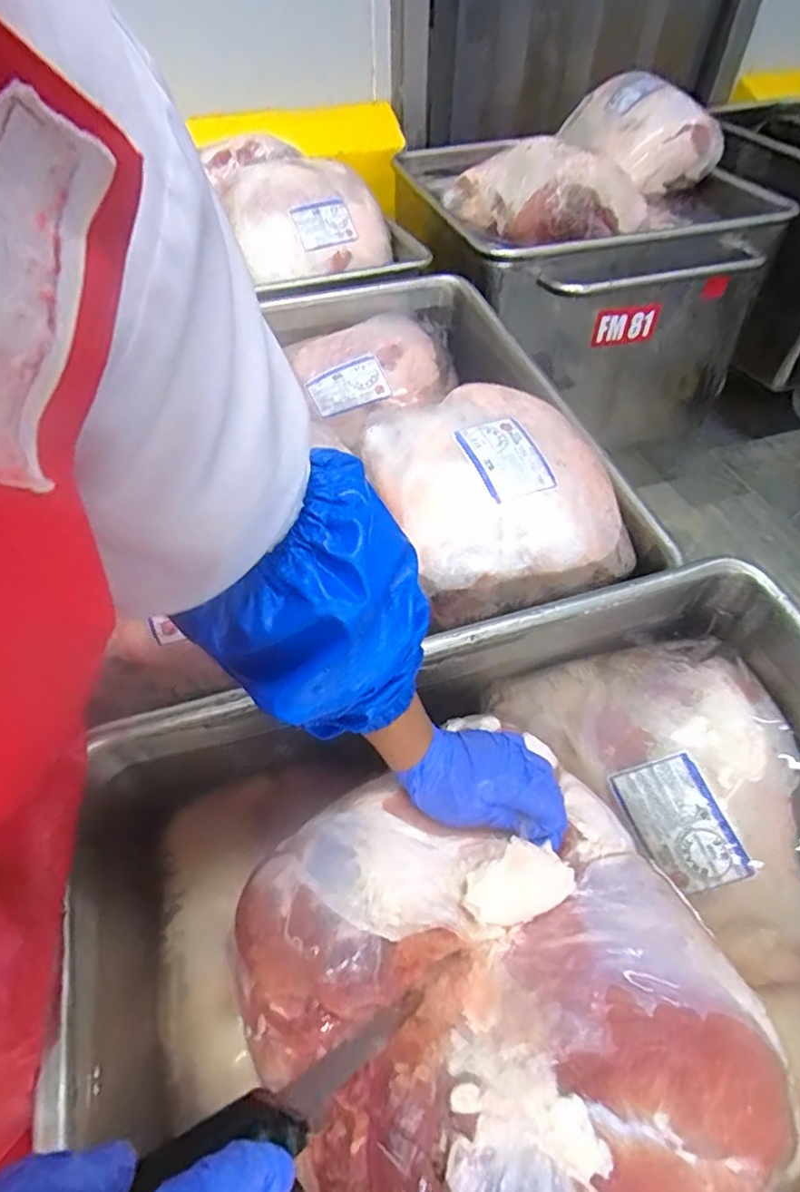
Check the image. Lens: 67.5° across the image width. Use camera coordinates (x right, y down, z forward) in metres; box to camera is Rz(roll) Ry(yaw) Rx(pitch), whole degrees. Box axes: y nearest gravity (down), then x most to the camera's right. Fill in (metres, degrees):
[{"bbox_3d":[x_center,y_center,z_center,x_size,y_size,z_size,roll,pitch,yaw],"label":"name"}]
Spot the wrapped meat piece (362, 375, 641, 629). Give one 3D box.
[{"bbox_3d":[0.105,-0.112,0.672,0.251,0.114,0.286,-19,53,-15],"label":"wrapped meat piece"}]

